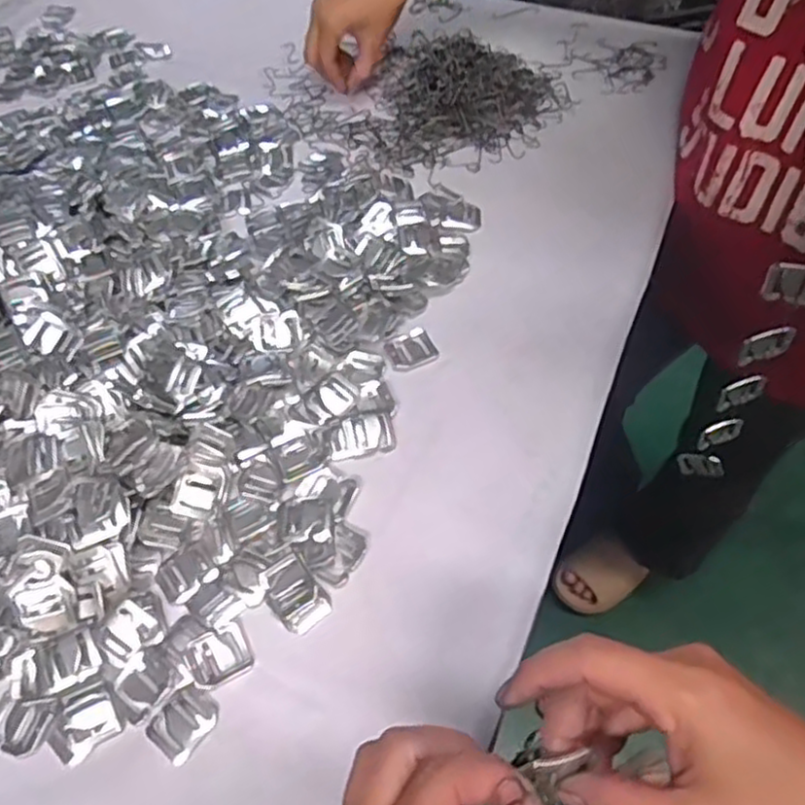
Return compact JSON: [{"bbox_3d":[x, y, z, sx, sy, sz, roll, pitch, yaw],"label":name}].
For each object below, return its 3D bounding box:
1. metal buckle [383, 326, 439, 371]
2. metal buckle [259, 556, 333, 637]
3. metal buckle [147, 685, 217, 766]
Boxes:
[{"bbox_3d":[0.006,-0.040,0.537,0.036,0.004,0.032,-22,59,-11],"label":"metal buckle"},{"bbox_3d":[-0.067,0.115,0.437,0.029,0.012,0.044,-37,63,-19],"label":"metal buckle"},{"bbox_3d":[-0.122,0.179,0.406,0.030,0.004,0.037,36,65,22],"label":"metal buckle"}]

